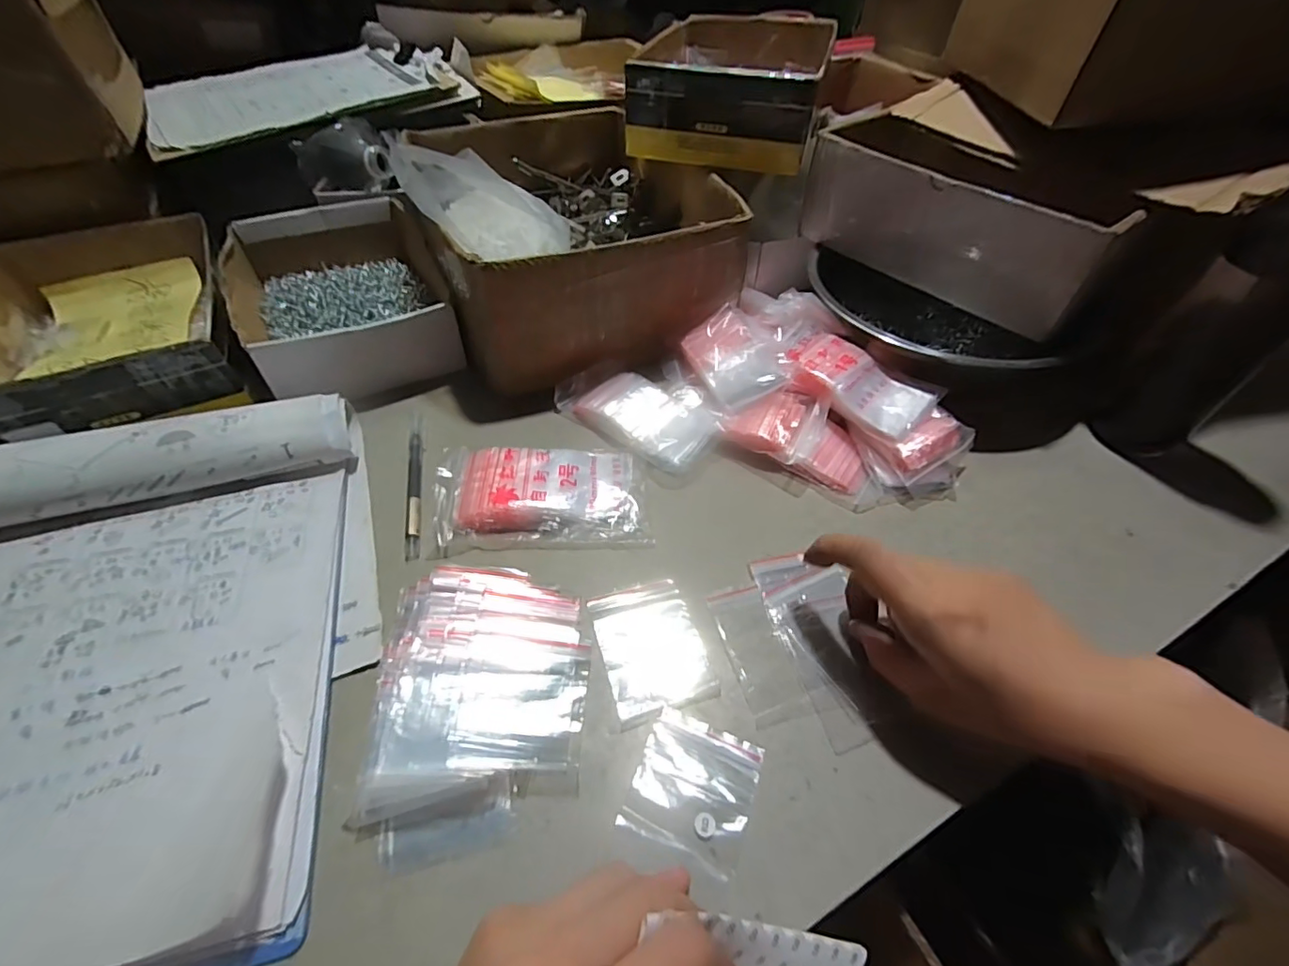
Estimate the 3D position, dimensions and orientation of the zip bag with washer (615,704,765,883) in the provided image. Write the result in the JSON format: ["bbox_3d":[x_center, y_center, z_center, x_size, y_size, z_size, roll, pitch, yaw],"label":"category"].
[{"bbox_3d":[0.026,0.152,0.275,0.059,0.004,0.060,19,51,14],"label":"zip bag with washer"}]

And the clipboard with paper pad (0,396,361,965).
[{"bbox_3d":[-0.291,0.089,0.298,0.238,0.049,0.320,-10,50,-11],"label":"clipboard with paper pad"}]

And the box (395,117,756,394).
[{"bbox_3d":[-0.077,-0.259,0.545,0.255,0.105,0.317,-17,52,-17],"label":"box"}]

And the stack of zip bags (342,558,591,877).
[{"bbox_3d":[-0.090,0.113,0.299,0.112,0.014,0.151,-1,49,-3],"label":"stack of zip bags"}]

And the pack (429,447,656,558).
[{"bbox_3d":[-0.075,0.007,0.389,0.147,0.018,0.085,0,49,-2],"label":"pack"}]

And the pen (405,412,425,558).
[{"bbox_3d":[-0.170,-0.003,0.405,0.010,0.010,0.140,-8,50,-9],"label":"pen"}]

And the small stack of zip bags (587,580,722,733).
[{"bbox_3d":[0.004,0.096,0.324,0.059,0.004,0.081,-11,50,-11],"label":"small stack of zip bags"}]

